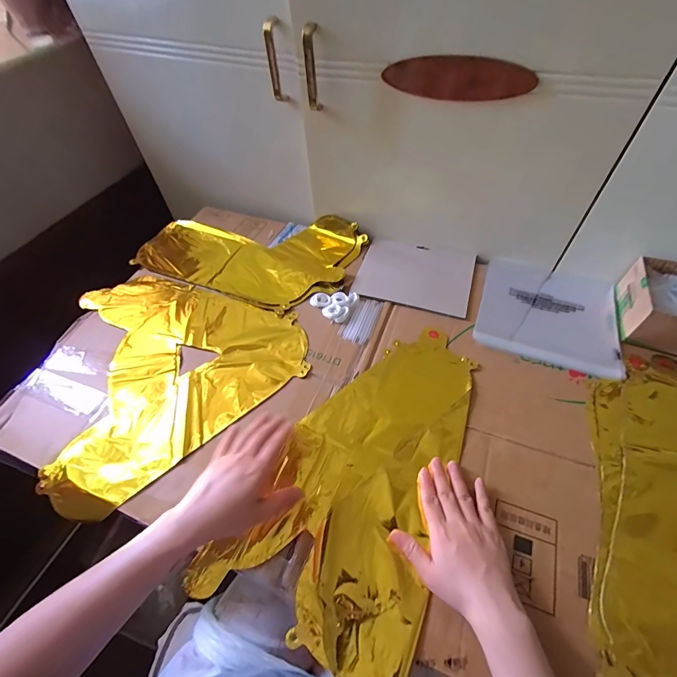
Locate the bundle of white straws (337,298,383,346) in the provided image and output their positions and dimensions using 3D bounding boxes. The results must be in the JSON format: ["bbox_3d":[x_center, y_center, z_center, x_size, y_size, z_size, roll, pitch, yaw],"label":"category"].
[{"bbox_3d":[0.038,-0.032,0.572,0.048,0.004,0.094,18,59,16],"label":"bundle of white straws"}]

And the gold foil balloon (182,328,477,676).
[{"bbox_3d":[0.038,0.148,0.437,0.221,0.023,0.404,22,60,18],"label":"gold foil balloon"}]

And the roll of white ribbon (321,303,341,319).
[{"bbox_3d":[-0.011,-0.045,0.574,0.029,0.009,0.029,-2,55,3],"label":"roll of white ribbon"}]

